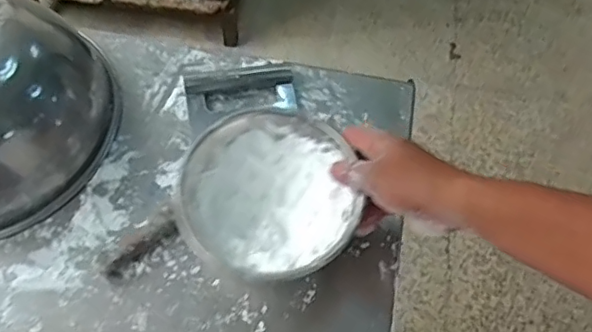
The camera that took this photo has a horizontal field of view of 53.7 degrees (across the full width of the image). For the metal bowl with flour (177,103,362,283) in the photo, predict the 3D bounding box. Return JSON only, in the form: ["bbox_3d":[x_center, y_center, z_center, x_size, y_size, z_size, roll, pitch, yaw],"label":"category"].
[{"bbox_3d":[-0.028,0.035,0.566,0.162,0.076,0.158,1,60,-2],"label":"metal bowl with flour"}]

